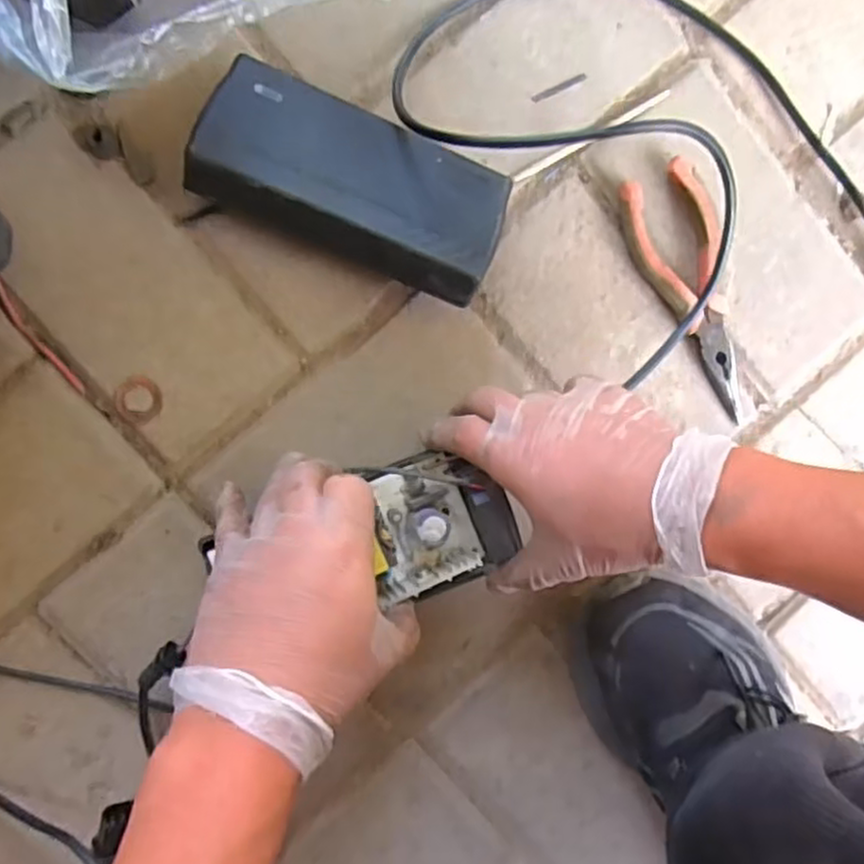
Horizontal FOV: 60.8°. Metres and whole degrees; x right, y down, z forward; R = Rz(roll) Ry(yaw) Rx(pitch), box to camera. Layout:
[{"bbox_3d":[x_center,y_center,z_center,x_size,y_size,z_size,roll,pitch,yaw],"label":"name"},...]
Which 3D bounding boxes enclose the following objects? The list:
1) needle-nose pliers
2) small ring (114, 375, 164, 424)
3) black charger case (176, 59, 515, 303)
[{"bbox_3d":[0.153,-0.080,0.436,0.048,0.020,0.152,-19,94,-5],"label":"needle-nose pliers"},{"bbox_3d":[-0.164,-0.018,0.411,0.025,0.004,0.026,0,92,-6],"label":"small ring"},{"bbox_3d":[-0.042,-0.135,0.403,0.161,0.059,0.080,21,90,-6],"label":"black charger case"}]

